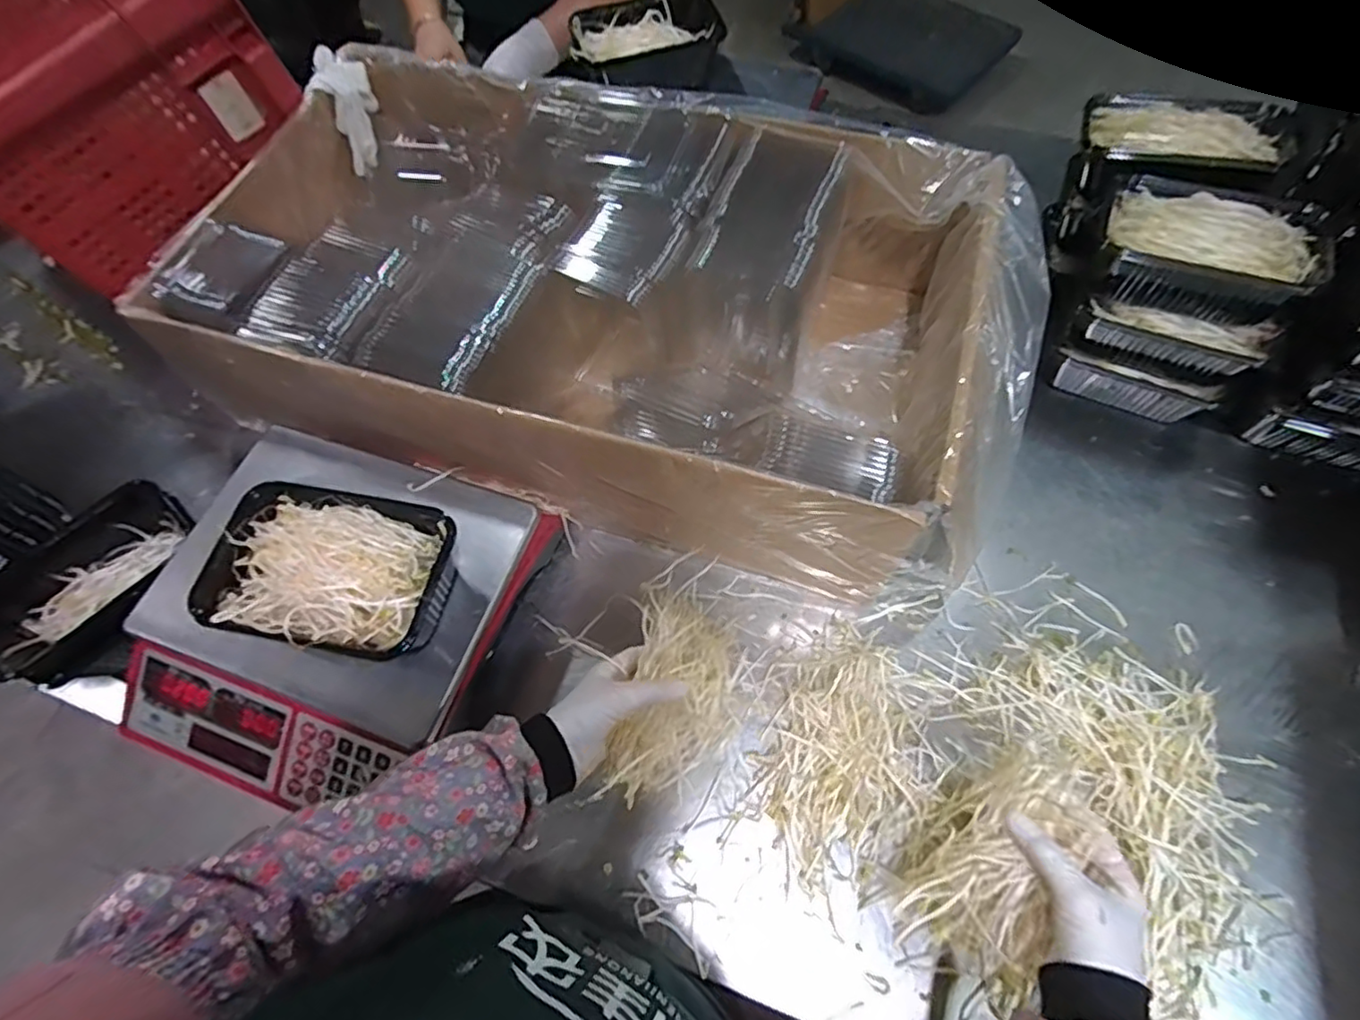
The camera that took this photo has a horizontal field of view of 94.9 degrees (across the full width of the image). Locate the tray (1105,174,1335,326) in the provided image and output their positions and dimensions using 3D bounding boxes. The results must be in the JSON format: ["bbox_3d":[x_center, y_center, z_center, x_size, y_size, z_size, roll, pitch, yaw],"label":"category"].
[{"bbox_3d":[0.487,-0.246,0.588,0.176,0.058,0.110,26,68,14],"label":"tray"}]

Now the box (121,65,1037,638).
[{"bbox_3d":[-0.073,-0.211,0.663,0.786,0.200,0.427,14,66,10],"label":"box"}]

